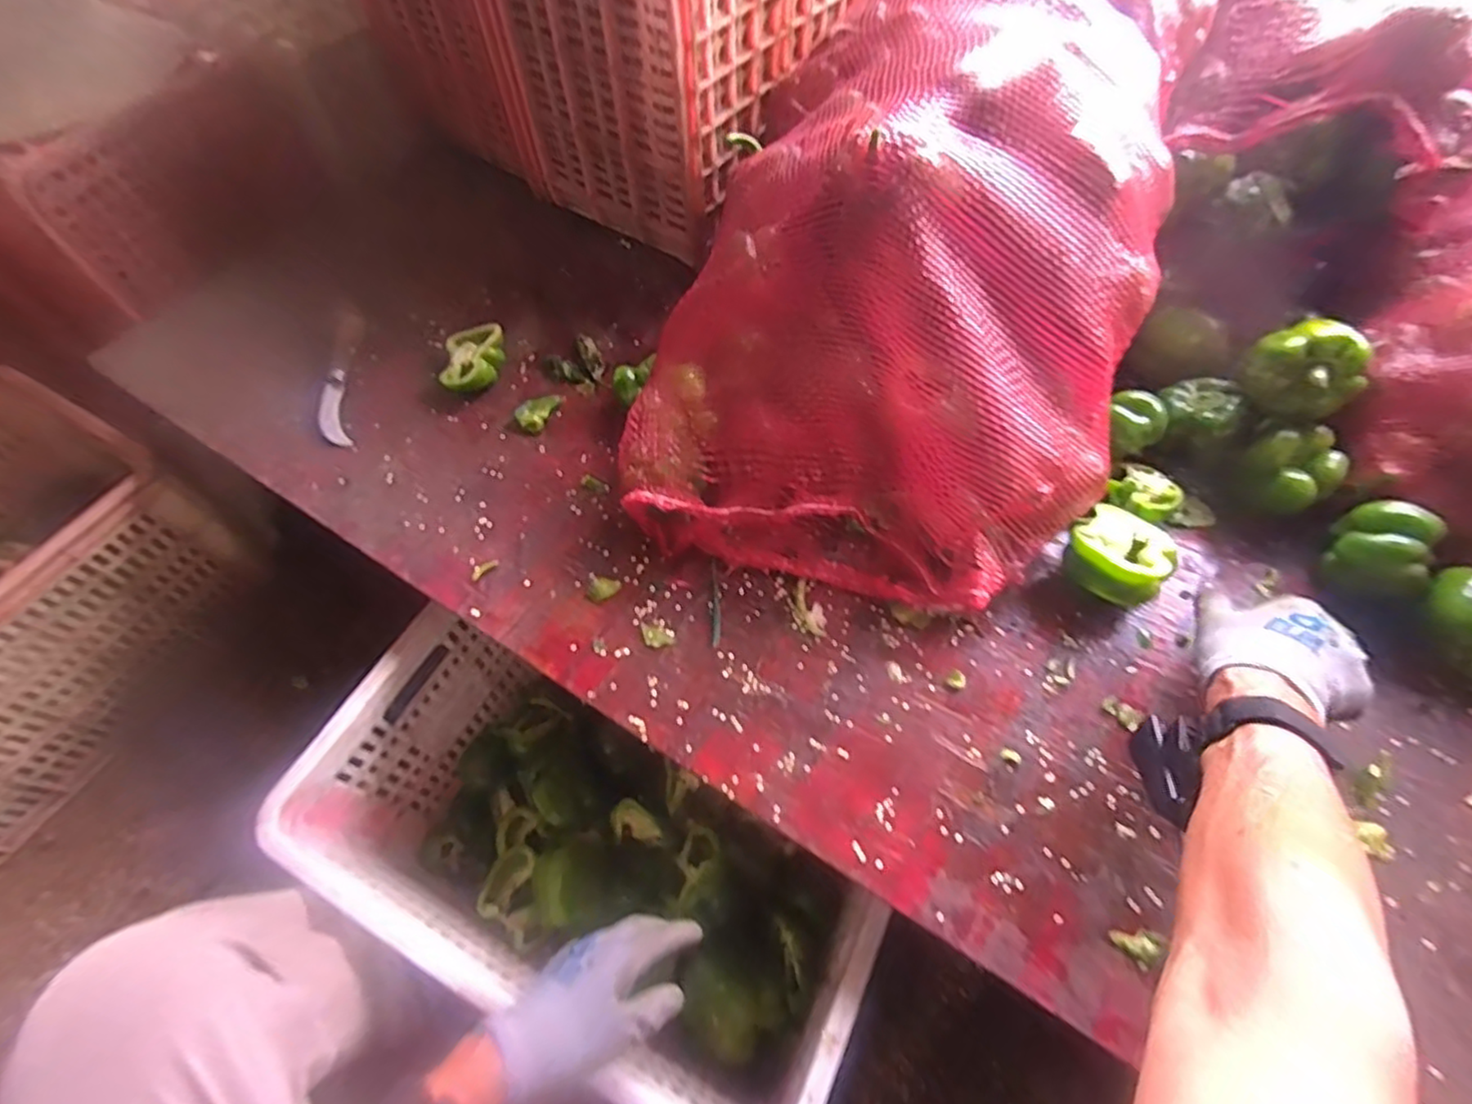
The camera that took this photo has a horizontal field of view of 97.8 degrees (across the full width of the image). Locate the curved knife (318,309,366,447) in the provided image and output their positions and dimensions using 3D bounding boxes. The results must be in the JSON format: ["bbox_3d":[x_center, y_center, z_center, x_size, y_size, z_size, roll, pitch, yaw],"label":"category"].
[{"bbox_3d":[-0.422,-0.192,0.686,0.029,0.022,0.183,-9,60,-3],"label":"curved knife"}]

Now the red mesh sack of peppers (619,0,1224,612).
[{"bbox_3d":[0.166,-0.285,0.571,0.377,0.274,0.625,18,62,13],"label":"red mesh sack of peppers"}]

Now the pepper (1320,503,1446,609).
[{"bbox_3d":[0.516,0.000,0.514,0.053,0.055,0.071,23,63,15],"label":"pepper"}]

